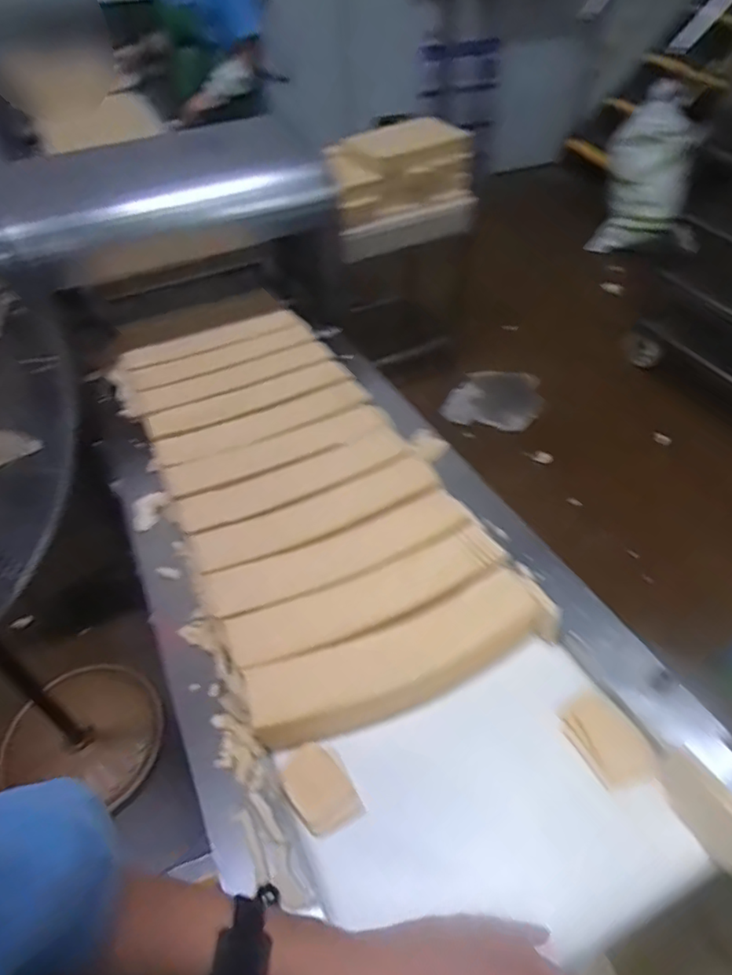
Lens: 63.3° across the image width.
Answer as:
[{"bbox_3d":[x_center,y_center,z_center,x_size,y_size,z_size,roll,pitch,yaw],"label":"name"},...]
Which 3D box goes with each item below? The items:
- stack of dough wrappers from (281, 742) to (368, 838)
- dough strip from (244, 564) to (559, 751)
[{"bbox_3d":[-0.049,0.317,0.626,0.064,0.011,0.087,-25,54,-19],"label":"stack of dough wrappers"},{"bbox_3d":[0.049,0.199,0.698,0.366,0.052,0.093,-18,52,-14],"label":"dough strip"}]

